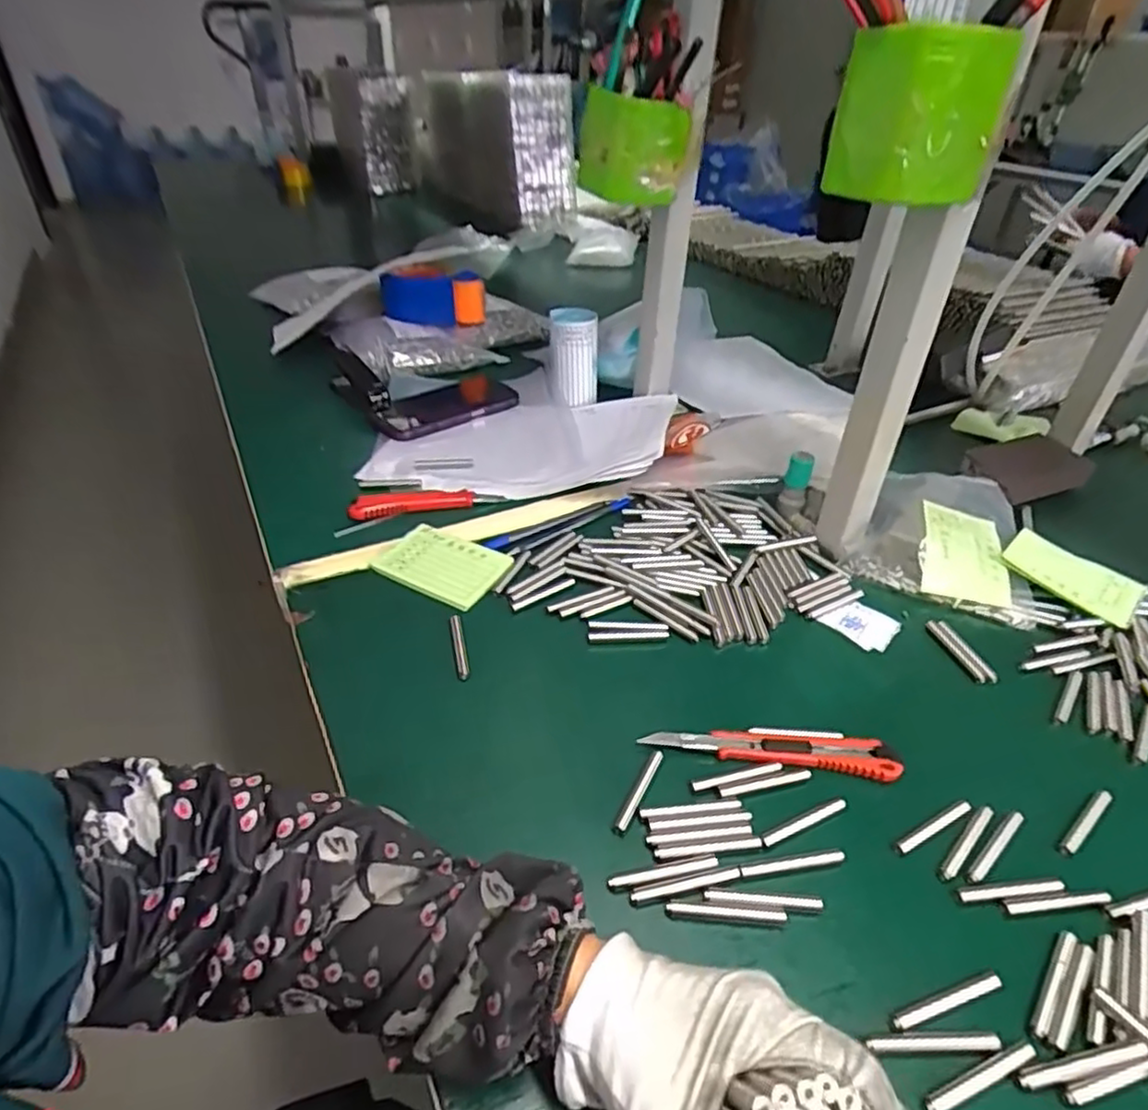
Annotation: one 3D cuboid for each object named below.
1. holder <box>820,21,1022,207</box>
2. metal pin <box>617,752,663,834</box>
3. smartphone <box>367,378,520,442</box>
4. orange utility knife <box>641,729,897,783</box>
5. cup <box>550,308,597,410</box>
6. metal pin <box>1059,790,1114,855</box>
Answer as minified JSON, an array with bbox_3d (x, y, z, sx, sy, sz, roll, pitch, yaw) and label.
[{"bbox_3d":[0.198,-0.249,0.393,0.078,0.080,0.071,-24,44,-30],"label":"holder"},{"bbox_3d":[0.039,0.134,0.393,0.007,0.004,0.059,20,39,20],"label":"metal pin"},{"bbox_3d":[-0.152,-0.177,0.807,0.158,0.011,0.087,-25,45,-31],"label":"smartphone"},{"bbox_3d":[0.120,0.117,0.418,0.150,0.007,0.024,7,36,4],"label":"orange utility knife"},{"bbox_3d":[0.000,-0.227,0.796,0.056,0.097,0.068,0,37,-3],"label":"cup"},{"bbox_3d":[0.290,0.150,0.387,0.060,0.004,0.008,-23,44,-31],"label":"metal pin"}]

